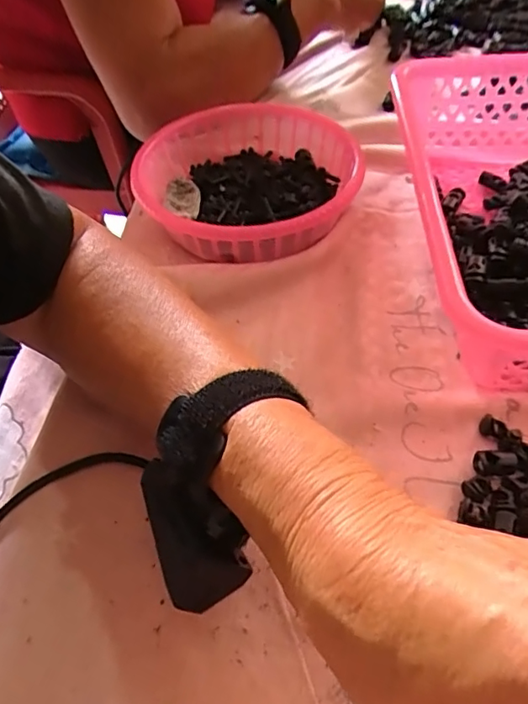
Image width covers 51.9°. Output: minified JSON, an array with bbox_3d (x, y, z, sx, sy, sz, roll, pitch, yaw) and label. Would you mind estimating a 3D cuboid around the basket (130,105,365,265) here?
[{"bbox_3d":[-0.013,-0.128,0.424,0.164,0.051,0.167,-2,50,3],"label":"basket"}]

